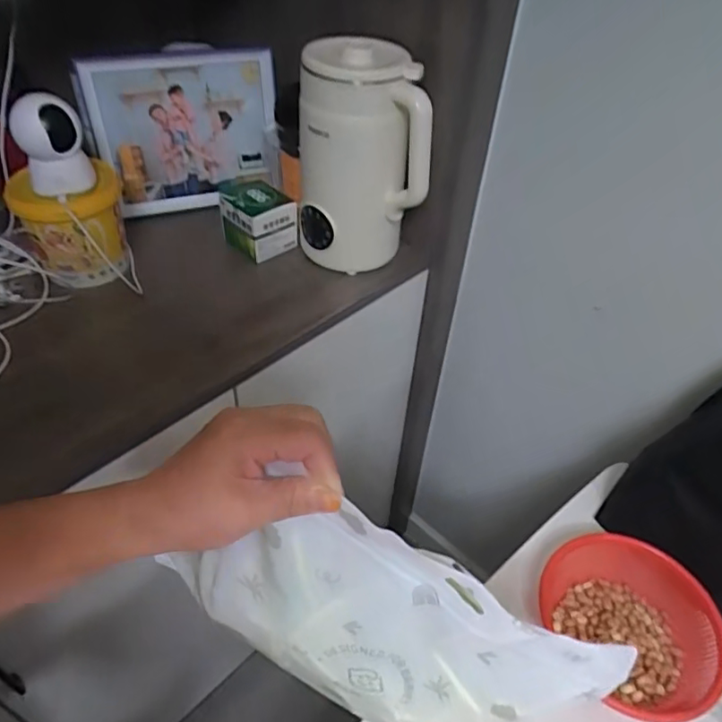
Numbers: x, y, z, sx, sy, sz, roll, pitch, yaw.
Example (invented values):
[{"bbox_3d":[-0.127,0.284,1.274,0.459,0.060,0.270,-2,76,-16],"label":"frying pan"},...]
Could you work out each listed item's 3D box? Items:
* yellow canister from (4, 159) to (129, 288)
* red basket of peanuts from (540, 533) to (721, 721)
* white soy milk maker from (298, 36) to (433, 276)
[{"bbox_3d":[-0.370,-0.175,0.751,0.132,0.129,0.107,-22,50,-24],"label":"yellow canister"},{"bbox_3d":[0.284,0.273,0.598,0.175,0.059,0.179,-12,46,-15],"label":"red basket of peanuts"},{"bbox_3d":[-0.002,-0.265,0.783,0.159,0.288,0.134,-2,44,-5],"label":"white soy milk maker"}]

